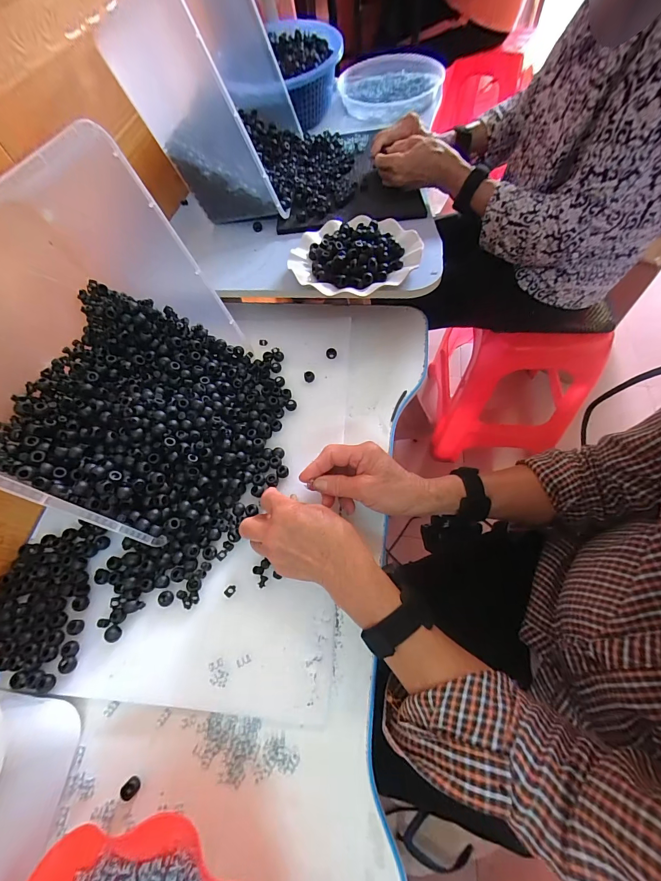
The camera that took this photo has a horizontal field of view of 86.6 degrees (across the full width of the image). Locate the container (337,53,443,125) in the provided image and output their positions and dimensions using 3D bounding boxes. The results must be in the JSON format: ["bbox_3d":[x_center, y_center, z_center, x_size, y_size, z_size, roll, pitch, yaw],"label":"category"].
[{"bbox_3d":[0.133,-0.772,0.760,0.212,0.051,0.218,-2,61,3],"label":"container"}]

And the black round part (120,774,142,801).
[{"bbox_3d":[-0.178,0.309,0.312,0.013,0.011,0.014,-2,61,3],"label":"black round part"}]

